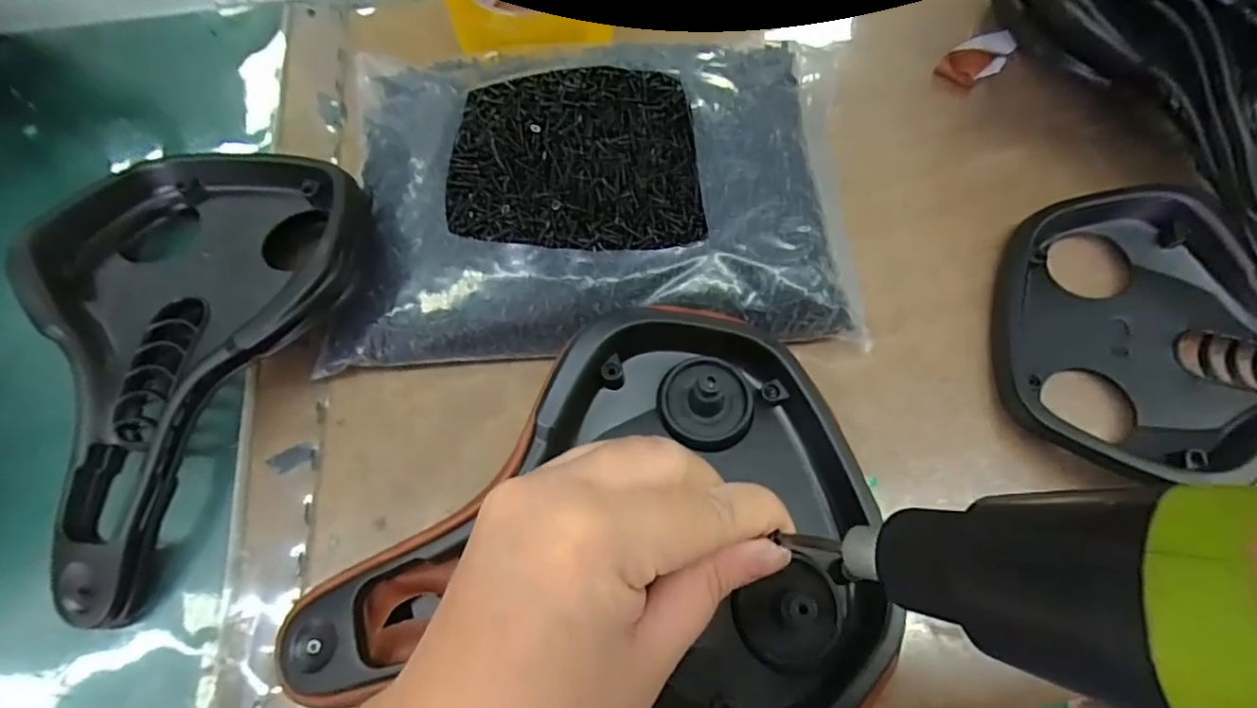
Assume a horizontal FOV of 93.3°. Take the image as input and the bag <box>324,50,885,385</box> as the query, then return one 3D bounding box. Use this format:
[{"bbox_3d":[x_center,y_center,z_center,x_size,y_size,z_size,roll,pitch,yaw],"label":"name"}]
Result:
[{"bbox_3d":[-0.018,-0.095,0.341,0.279,0.048,0.191,-4,68,-1],"label":"bag"}]

